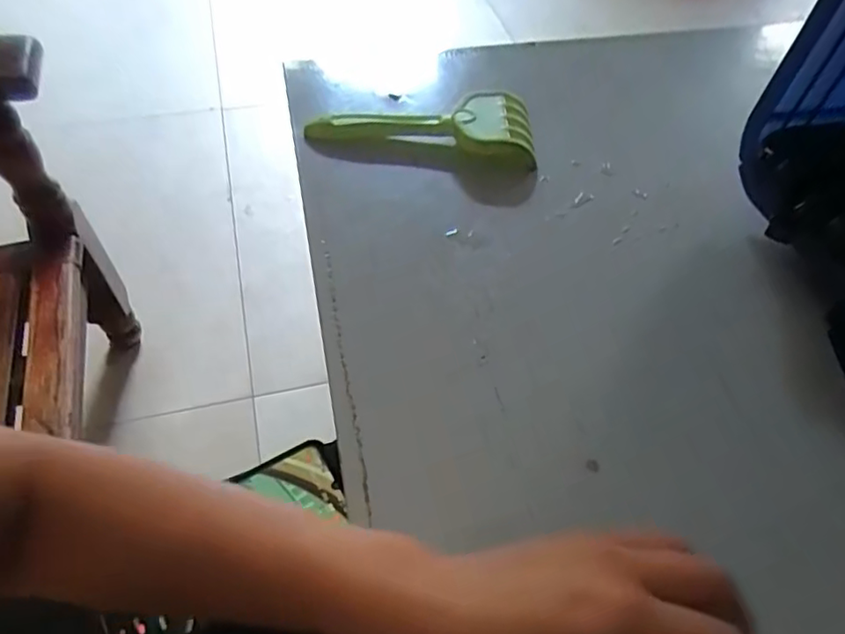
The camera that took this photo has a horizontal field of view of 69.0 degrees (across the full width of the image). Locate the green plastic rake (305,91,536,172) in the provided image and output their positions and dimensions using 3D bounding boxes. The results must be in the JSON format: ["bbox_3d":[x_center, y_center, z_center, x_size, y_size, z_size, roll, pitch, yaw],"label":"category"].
[{"bbox_3d":[0.000,-0.148,0.484,0.174,0.030,0.057,3,51,0],"label":"green plastic rake"}]

